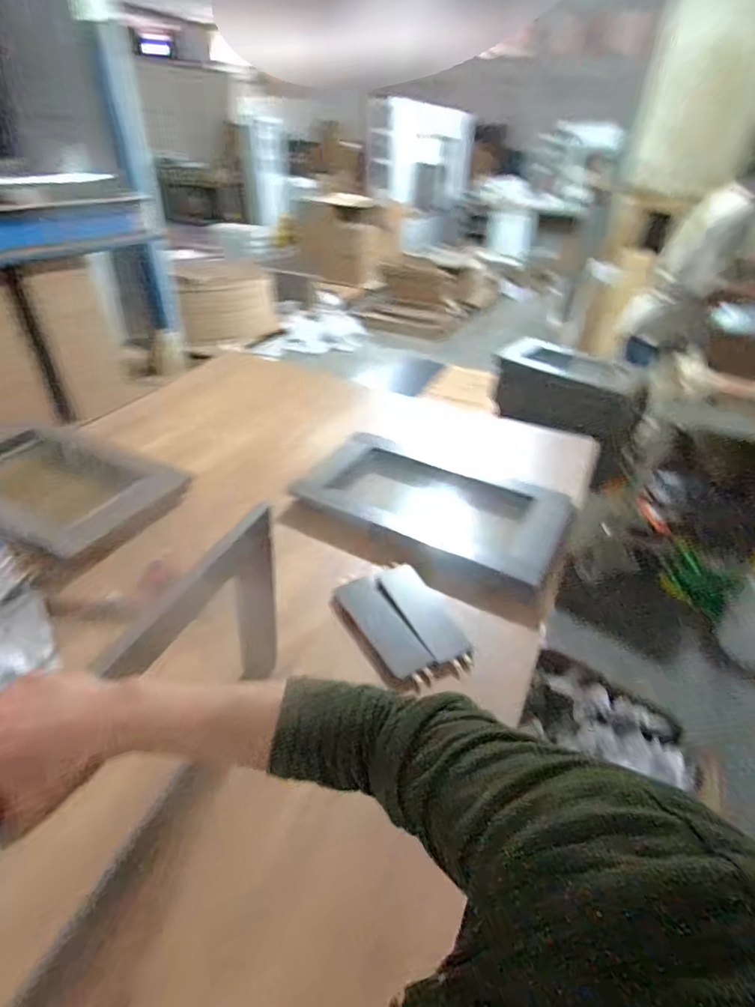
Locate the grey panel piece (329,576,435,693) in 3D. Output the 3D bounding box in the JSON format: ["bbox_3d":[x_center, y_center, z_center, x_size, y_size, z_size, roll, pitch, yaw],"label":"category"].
[{"bbox_3d":[0.005,0.201,0.754,0.079,0.027,0.206,-18,42,-25],"label":"grey panel piece"}]

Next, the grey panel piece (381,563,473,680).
[{"bbox_3d":[0.076,0.177,0.775,0.064,0.021,0.207,-16,41,-23],"label":"grey panel piece"}]

